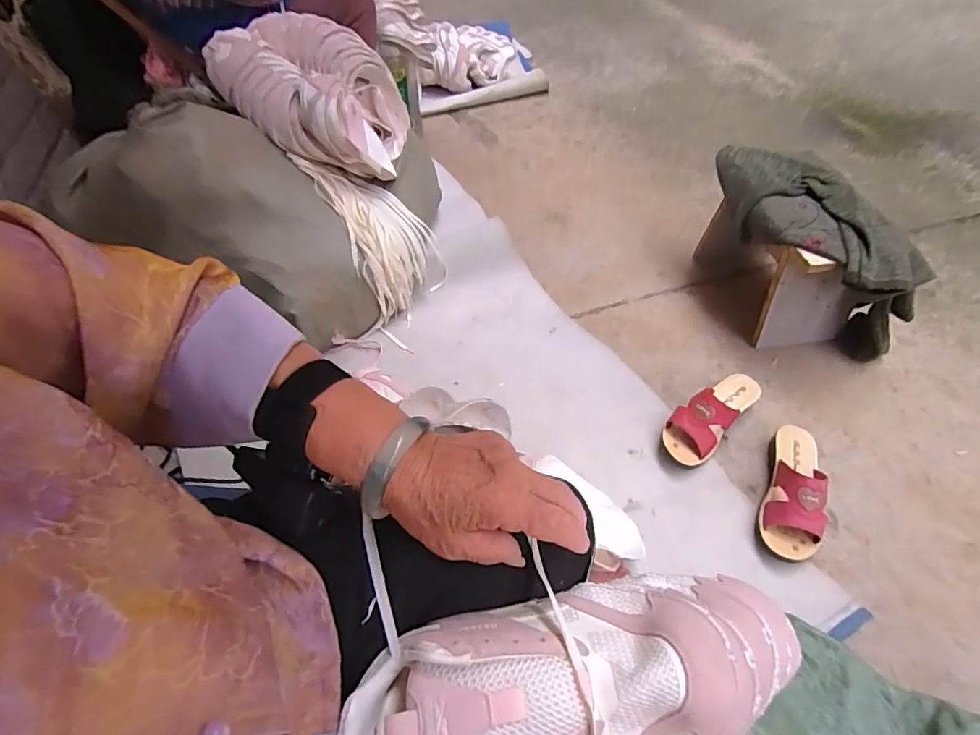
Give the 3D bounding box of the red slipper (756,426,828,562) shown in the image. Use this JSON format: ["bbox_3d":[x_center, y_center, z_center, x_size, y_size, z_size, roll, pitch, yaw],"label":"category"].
[{"bbox_3d":[0.470,0.183,0.760,0.079,0.084,0.223,14,55,16],"label":"red slipper"}]

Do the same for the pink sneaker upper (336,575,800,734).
[{"bbox_3d":[0.056,0.204,0.311,0.292,0.073,0.111,-13,53,-8],"label":"pink sneaker upper"}]

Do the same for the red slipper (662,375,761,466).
[{"bbox_3d":[0.383,0.075,0.844,0.218,0.081,0.083,-39,58,-21],"label":"red slipper"}]

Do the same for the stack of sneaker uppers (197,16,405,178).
[{"bbox_3d":[-0.356,-0.577,1.035,0.385,0.180,0.301,22,61,-7],"label":"stack of sneaker uppers"}]

